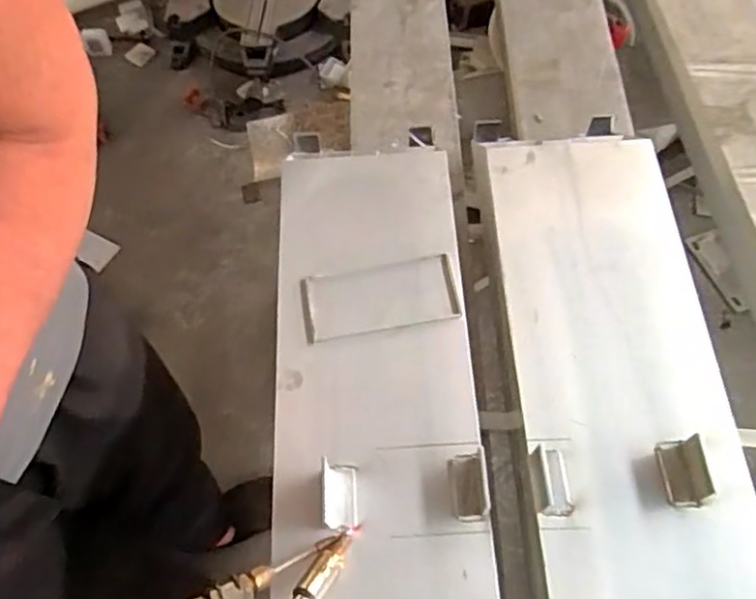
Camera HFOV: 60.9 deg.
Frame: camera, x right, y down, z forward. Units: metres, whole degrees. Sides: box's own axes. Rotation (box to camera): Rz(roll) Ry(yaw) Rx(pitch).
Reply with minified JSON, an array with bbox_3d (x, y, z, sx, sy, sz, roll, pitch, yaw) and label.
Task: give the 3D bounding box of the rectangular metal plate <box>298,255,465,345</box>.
[{"bbox_3d":[0.002,0.000,0.525,0.125,0.007,0.061,-8,63,-1],"label":"rectangular metal plate"}]

